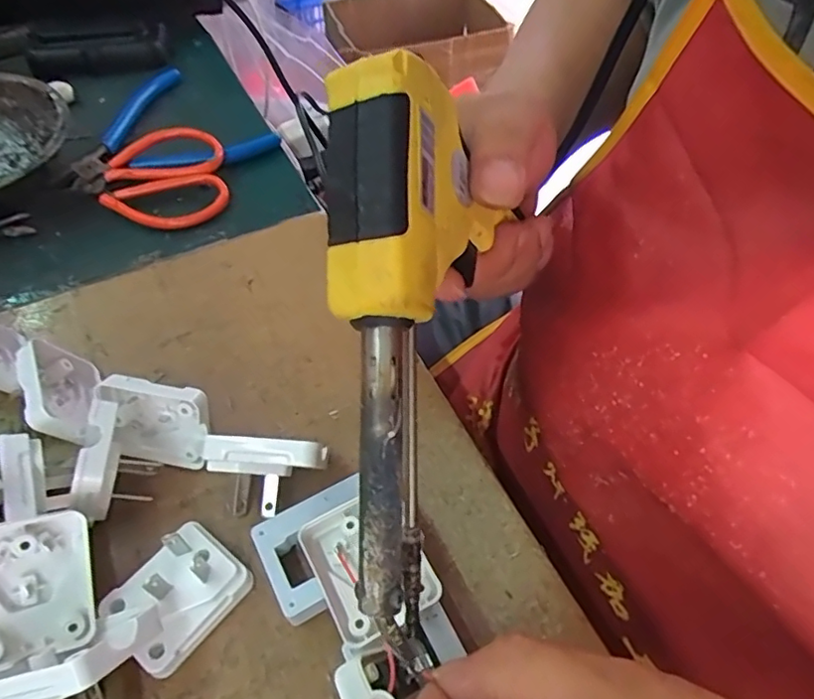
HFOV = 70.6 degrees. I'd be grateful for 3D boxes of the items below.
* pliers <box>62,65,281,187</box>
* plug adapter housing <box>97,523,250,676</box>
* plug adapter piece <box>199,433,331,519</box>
[{"bbox_3d":[-0.182,-0.151,0.409,0.129,0.014,0.129,37,61,23],"label":"pliers"},{"bbox_3d":[-0.089,0.096,0.225,0.039,0.016,0.046,35,60,22],"label":"plug adapter housing"},{"bbox_3d":[-0.059,0.054,0.242,0.050,0.036,0.025,3,53,1],"label":"plug adapter piece"}]

